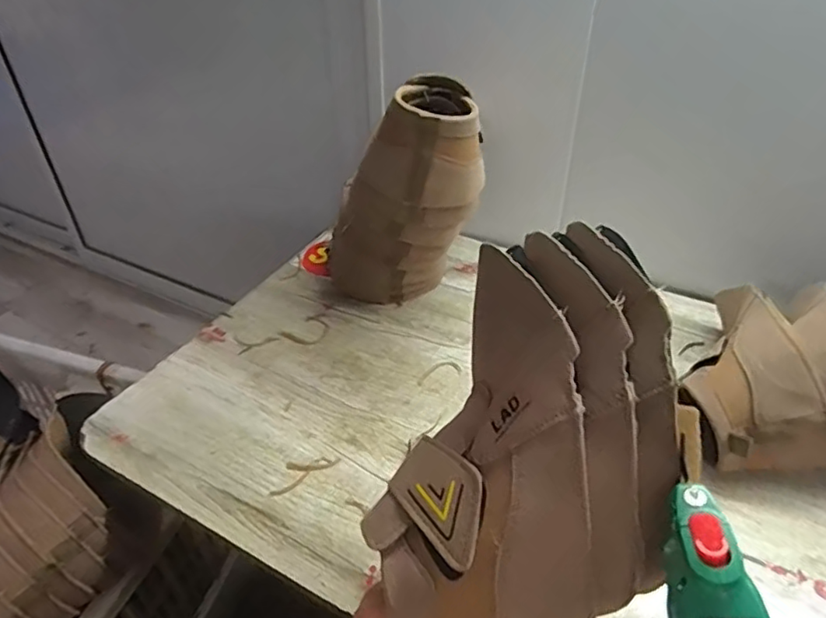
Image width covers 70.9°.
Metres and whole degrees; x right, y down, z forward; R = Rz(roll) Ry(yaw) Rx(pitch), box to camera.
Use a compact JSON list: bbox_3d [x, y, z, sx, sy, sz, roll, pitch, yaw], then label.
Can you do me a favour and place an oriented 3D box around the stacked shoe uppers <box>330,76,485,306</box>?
[{"bbox_3d":[-0.009,-0.118,0.722,0.137,0.316,0.106,35,46,8],"label":"stacked shoe uppers"}]

